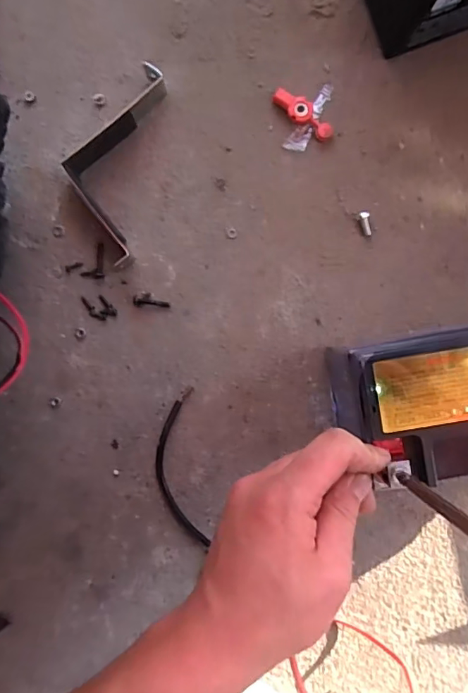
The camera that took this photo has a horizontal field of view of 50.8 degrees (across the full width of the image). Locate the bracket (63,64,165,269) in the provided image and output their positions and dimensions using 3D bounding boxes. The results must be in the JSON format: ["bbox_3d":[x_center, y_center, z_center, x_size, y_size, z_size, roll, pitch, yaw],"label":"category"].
[{"bbox_3d":[-0.085,-0.125,0.337,0.049,0.025,0.131,12,93,-1],"label":"bracket"}]

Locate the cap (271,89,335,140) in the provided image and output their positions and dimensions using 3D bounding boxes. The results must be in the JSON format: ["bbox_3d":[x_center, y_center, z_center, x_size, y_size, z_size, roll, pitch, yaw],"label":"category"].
[{"bbox_3d":[0.048,-0.161,0.343,0.048,0.009,0.016,37,93,-2],"label":"cap"}]

